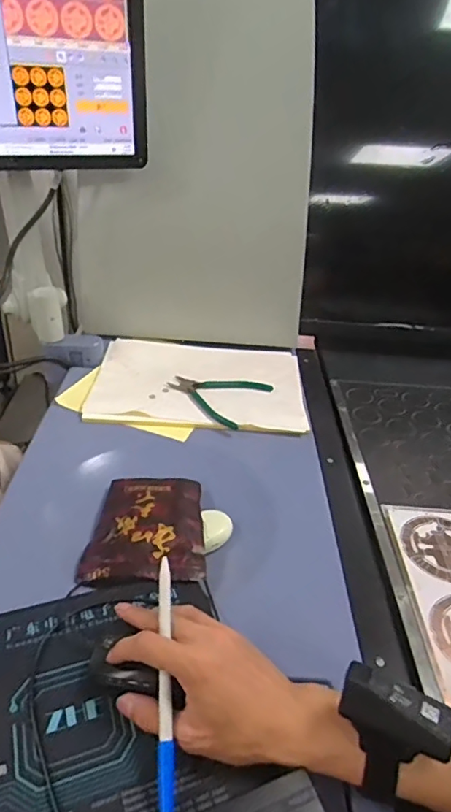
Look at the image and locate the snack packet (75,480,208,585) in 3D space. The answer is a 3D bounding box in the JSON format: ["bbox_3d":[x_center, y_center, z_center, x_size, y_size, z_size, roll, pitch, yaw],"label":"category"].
[{"bbox_3d":[-0.084,0.127,0.575,0.118,0.023,0.160,1,33,-6],"label":"snack packet"}]

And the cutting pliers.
[{"bbox_3d":[-0.018,-0.020,0.791,0.137,0.011,0.127,19,35,21],"label":"cutting pliers"}]

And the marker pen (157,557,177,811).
[{"bbox_3d":[-0.044,0.200,0.394,0.012,0.018,0.171,-1,59,-7],"label":"marker pen"}]

